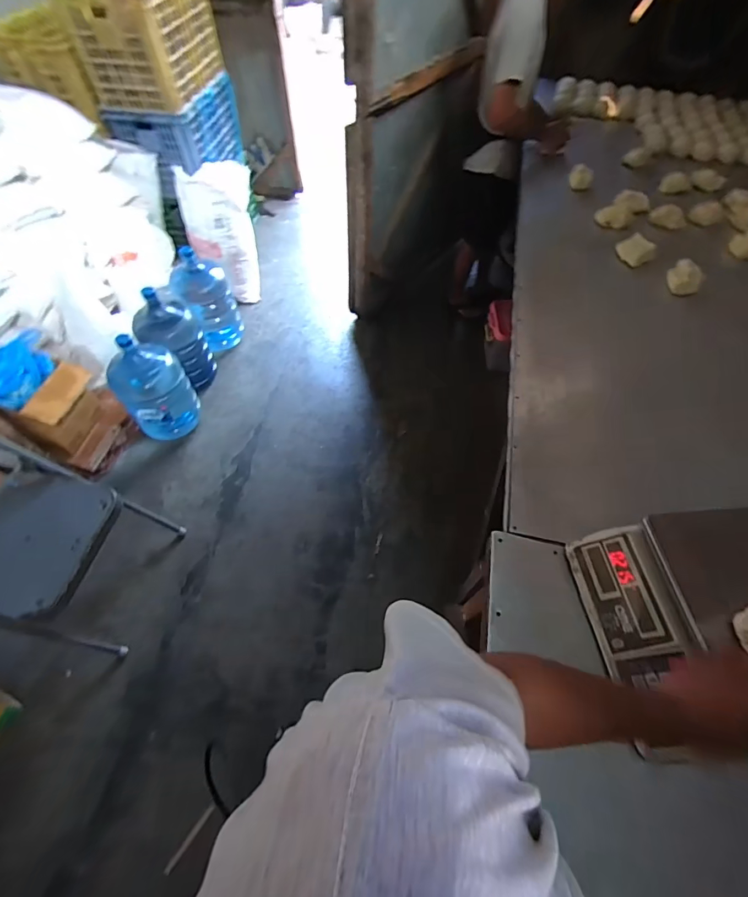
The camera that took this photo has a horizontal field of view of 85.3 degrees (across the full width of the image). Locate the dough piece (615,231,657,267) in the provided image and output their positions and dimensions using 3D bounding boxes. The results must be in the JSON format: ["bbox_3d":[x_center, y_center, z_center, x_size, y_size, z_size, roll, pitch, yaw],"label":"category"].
[{"bbox_3d":[0.767,-0.585,1.197,0.066,0.047,0.091,-18,59,-12],"label":"dough piece"}]

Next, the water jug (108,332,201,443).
[{"bbox_3d":[-0.917,-0.261,1.704,0.251,0.407,0.260,-3,57,-3],"label":"water jug"}]

